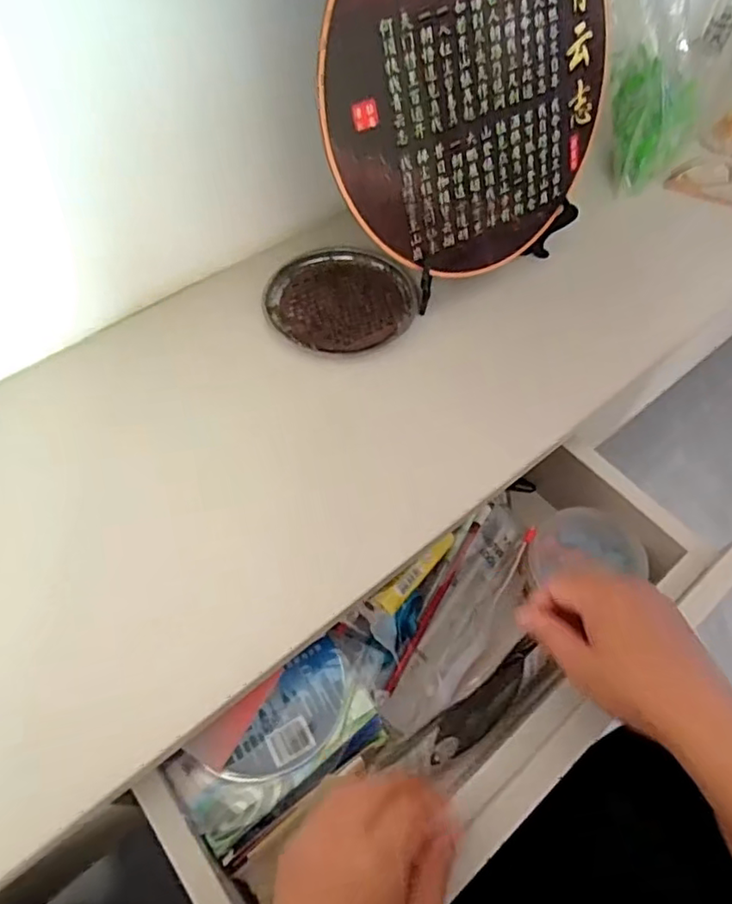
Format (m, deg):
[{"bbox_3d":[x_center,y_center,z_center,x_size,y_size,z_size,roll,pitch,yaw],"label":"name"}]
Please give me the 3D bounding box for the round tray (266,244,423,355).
[{"bbox_3d":[-0.027,-0.156,0.583,0.145,0.015,0.133,0,58,0],"label":"round tray"}]

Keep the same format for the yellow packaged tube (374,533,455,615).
[{"bbox_3d":[0.047,0.105,0.506,0.091,0.017,0.017,-37,66,-21],"label":"yellow packaged tube"}]

